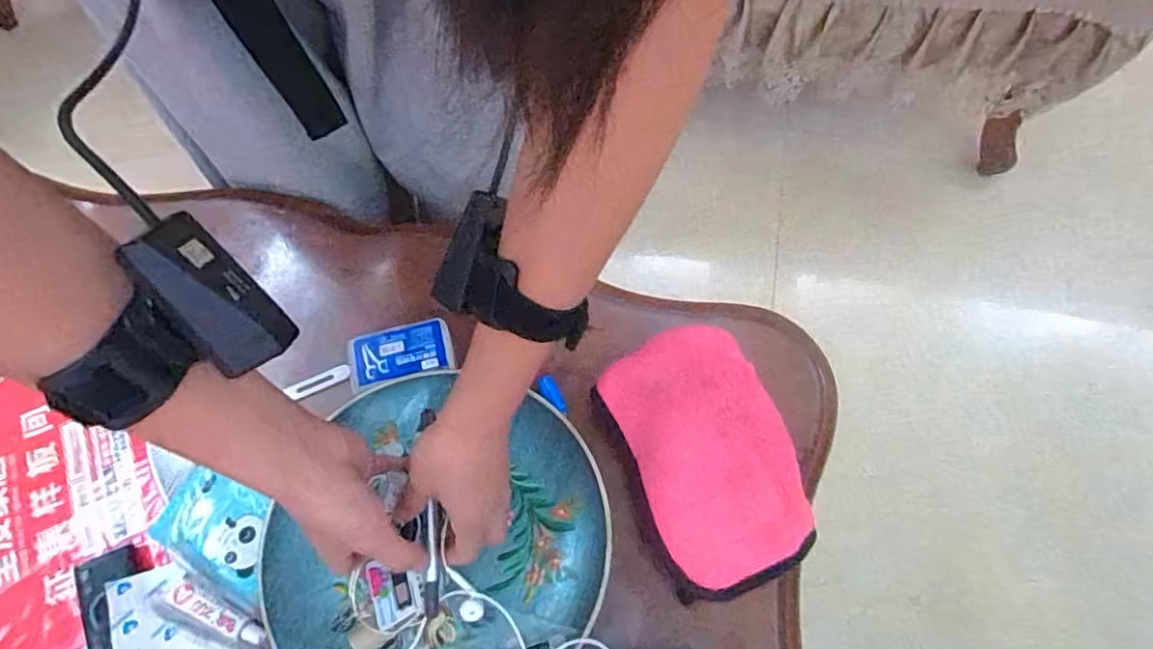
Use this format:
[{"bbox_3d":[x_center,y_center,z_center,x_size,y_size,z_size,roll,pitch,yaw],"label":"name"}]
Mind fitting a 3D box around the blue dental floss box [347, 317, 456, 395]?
[{"bbox_3d":[-0.143,0.024,0.490,0.083,0.014,0.046,-16,68,-6],"label":"blue dental floss box"}]

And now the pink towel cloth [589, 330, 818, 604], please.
[{"bbox_3d":[0.091,0.097,0.453,0.106,0.077,0.180,-21,69,-8],"label":"pink towel cloth"}]

